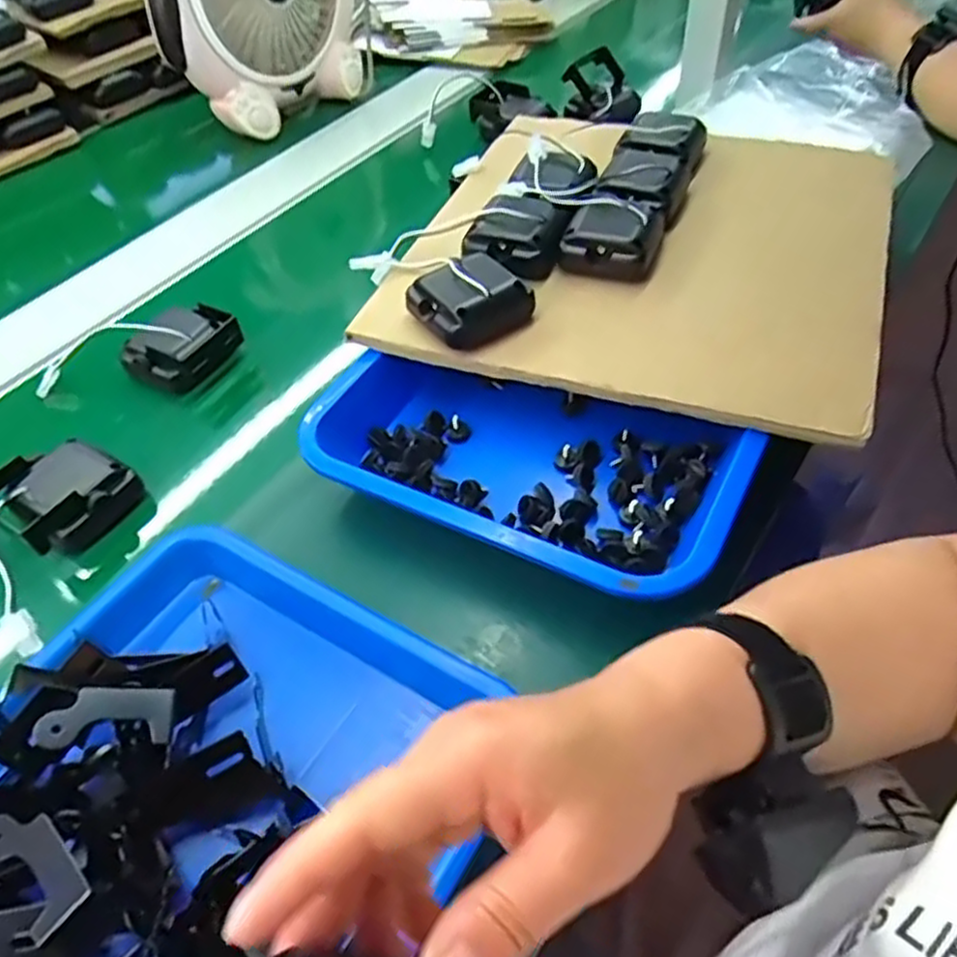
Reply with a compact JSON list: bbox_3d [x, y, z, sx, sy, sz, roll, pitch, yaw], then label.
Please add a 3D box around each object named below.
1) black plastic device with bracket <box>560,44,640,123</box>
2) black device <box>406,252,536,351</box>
[{"bbox_3d":[0.134,-0.431,0.811,0.069,0.048,0.103,-15,49,-9],"label":"black plastic device with bracket"},{"bbox_3d":[-0.007,-0.123,0.493,0.065,0.033,0.065,-36,56,-25],"label":"black device"}]

